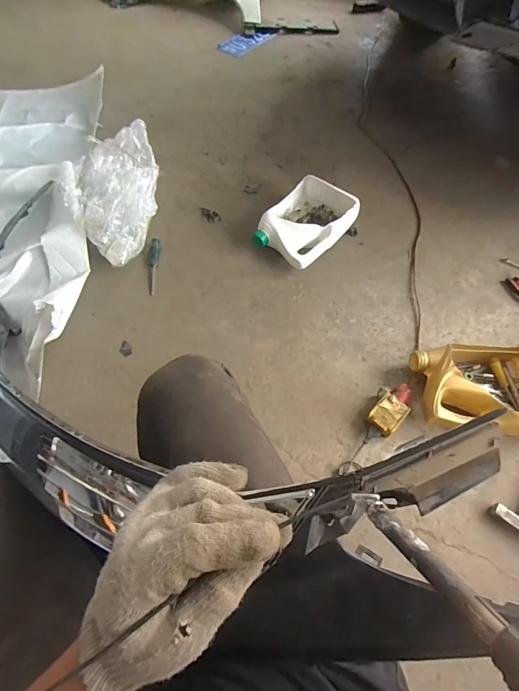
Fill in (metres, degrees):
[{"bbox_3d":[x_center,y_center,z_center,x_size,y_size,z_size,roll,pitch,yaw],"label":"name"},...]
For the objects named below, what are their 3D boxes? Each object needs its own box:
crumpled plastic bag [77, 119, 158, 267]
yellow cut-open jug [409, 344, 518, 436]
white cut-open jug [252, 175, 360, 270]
[{"bbox_3d":[-0.440,-0.493,1.138,0.231,0.083,0.610,-10,62,-8],"label":"crumpled plastic bag"},{"bbox_3d":[0.518,0.104,0.842,0.292,0.090,0.214,1,61,-2],"label":"yellow cut-open jug"},{"bbox_3d":[0.143,-0.376,1.103,0.229,0.093,0.315,35,65,16],"label":"white cut-open jug"}]

